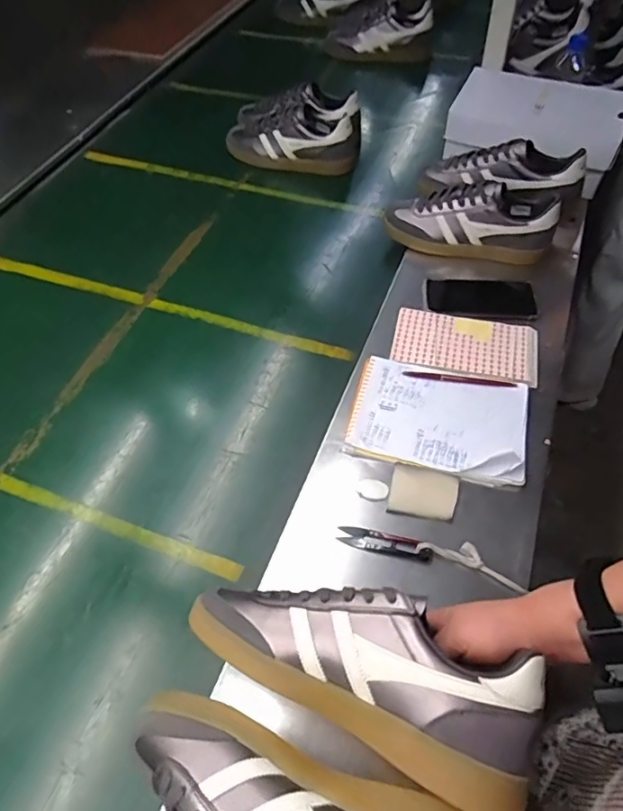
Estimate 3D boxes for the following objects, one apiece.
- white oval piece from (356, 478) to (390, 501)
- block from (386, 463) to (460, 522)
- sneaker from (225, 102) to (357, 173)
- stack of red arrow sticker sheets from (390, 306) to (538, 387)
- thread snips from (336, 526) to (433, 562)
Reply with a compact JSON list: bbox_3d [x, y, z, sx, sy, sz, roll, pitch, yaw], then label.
[{"bbox_3d":[0.072,0.099,0.609,0.037,0.005,0.024,12,58,12],"label":"white oval piece"},{"bbox_3d":[0.130,0.100,0.602,0.076,0.007,0.061,10,57,11],"label":"block"},{"bbox_3d":[-0.031,-0.547,1.053,0.275,0.091,0.099,17,59,15],"label":"sneaker"},{"bbox_3d":[0.215,-0.089,0.727,0.197,0.010,0.101,12,58,12],"label":"stack of red arrow sticker sheets"},{"bbox_3d":[0.081,0.151,0.573,0.100,0.006,0.024,11,58,11],"label":"thread snips"}]

